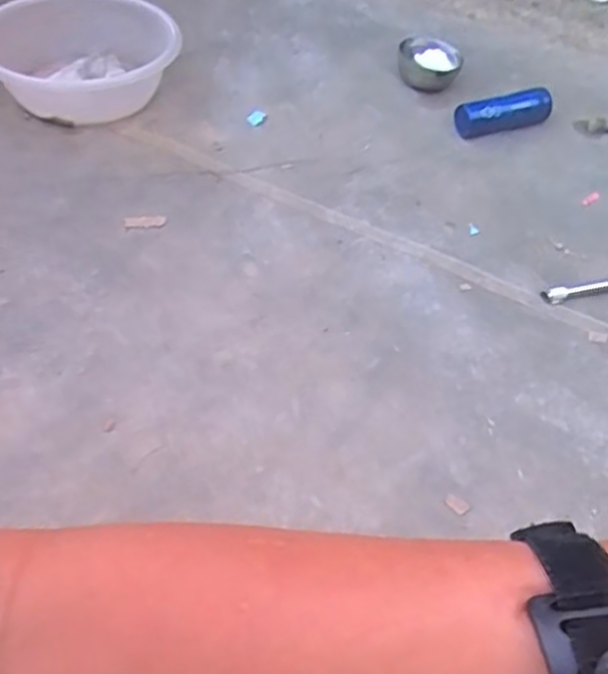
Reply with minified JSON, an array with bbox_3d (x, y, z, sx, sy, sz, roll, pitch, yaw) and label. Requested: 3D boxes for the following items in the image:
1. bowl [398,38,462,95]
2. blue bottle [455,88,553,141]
[{"bbox_3d":[0.237,-0.514,1.317,0.115,0.063,0.112,2,50,-2],"label":"bowl"},{"bbox_3d":[0.360,-0.400,1.235,0.184,0.053,0.052,-11,52,-13],"label":"blue bottle"}]

